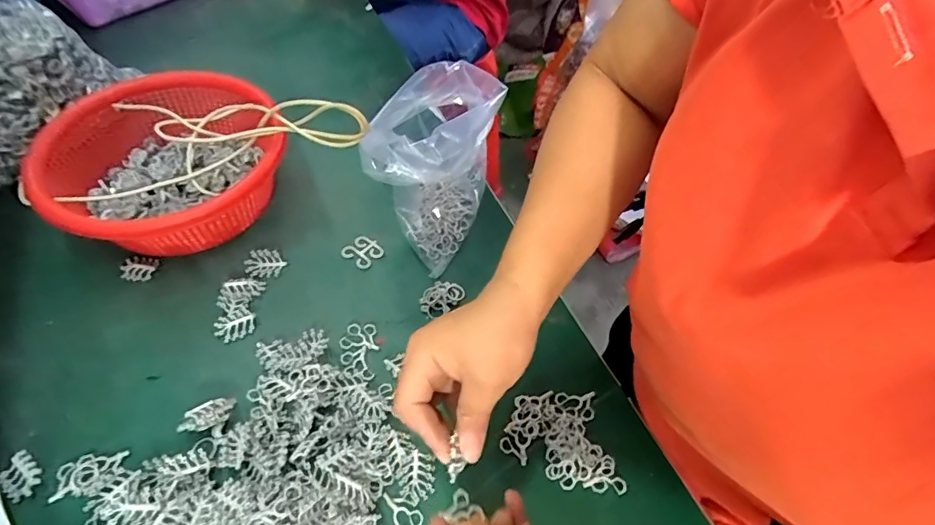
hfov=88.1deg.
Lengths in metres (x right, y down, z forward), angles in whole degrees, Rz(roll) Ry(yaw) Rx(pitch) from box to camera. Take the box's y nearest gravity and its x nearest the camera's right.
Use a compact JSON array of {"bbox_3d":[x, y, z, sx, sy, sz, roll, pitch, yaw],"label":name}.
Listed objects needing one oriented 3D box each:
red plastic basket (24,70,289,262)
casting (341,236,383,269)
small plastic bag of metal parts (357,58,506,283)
[{"bbox_3d":[-0.304,-0.097,0.498,0.221,0.114,0.213,2,53,-2],"label":"red plastic basket"},{"bbox_3d":[-0.110,-0.012,0.510,0.034,0.004,0.034,34,59,20],"label":"casting"},{"bbox_3d":[-0.034,-0.104,0.499,0.094,0.140,0.159,19,54,11],"label":"small plastic bag of metal parts"}]

